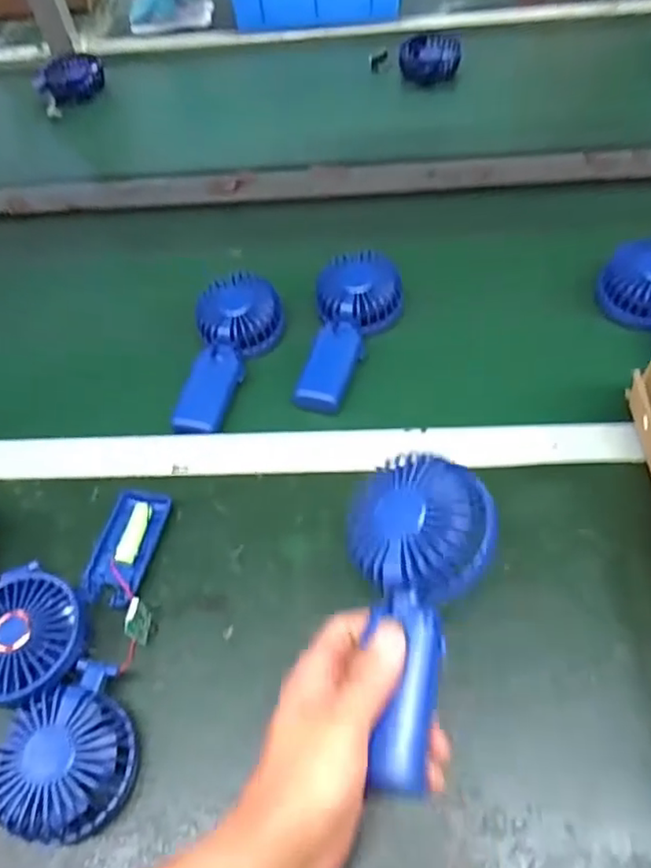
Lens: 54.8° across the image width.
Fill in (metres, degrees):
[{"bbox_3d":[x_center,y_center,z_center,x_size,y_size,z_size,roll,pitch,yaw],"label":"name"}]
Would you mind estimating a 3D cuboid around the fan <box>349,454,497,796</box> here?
[{"bbox_3d":[0.051,0.096,0.346,0.080,0.030,0.174,3,68,8],"label":"fan"}]

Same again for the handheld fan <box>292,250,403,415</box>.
[{"bbox_3d":[0.014,-0.097,0.607,0.085,0.037,0.173,15,71,15],"label":"handheld fan"}]

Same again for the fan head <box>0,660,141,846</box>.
[{"bbox_3d":[-0.164,0.202,0.398,0.078,0.045,0.093,-23,56,-10],"label":"fan head"}]

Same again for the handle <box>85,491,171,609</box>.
[{"bbox_3d":[-0.157,0.089,0.499,0.047,0.012,0.093,8,57,11],"label":"handle"}]

